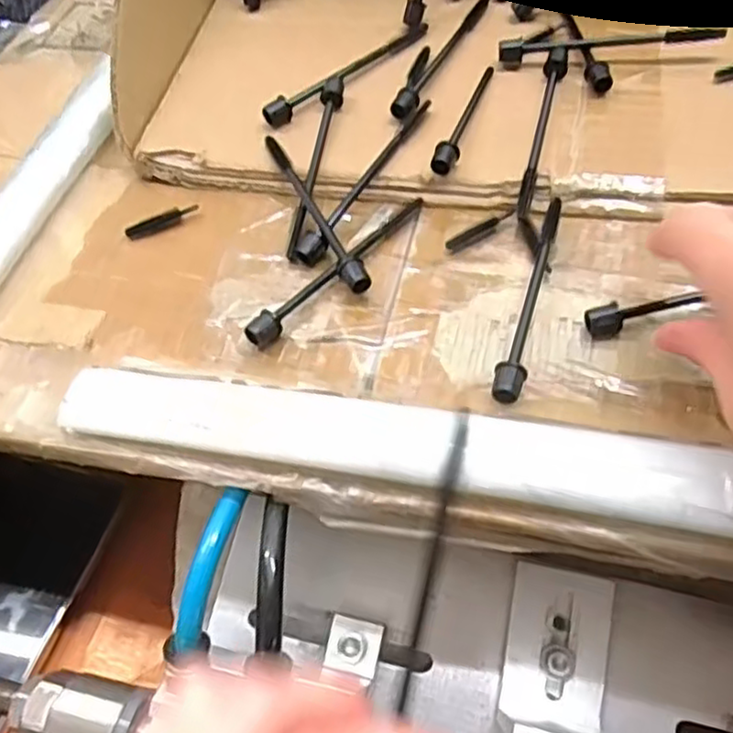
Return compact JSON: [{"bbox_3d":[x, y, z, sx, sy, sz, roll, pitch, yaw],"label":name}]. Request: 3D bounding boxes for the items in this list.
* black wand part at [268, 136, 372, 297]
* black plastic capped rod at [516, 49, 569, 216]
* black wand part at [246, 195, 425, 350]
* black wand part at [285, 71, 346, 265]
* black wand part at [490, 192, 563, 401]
[{"bbox_3d":[-0.023,-0.067,0.295,0.010,0.013,0.101,-20,52,-14],"label":"black wand part"},{"bbox_3d":[0.077,-0.105,0.304,0.009,0.006,0.095,12,65,12],"label":"black plastic capped rod"},{"bbox_3d":[-0.008,-0.041,0.279,0.010,0.016,0.100,35,59,27],"label":"black wand part"},{"bbox_3d":[-0.023,-0.092,0.309,0.008,0.007,0.102,7,66,8],"label":"black wand part"},{"bbox_3d":[0.064,-0.027,0.259,0.010,0.016,0.100,15,52,15],"label":"black wand part"}]

